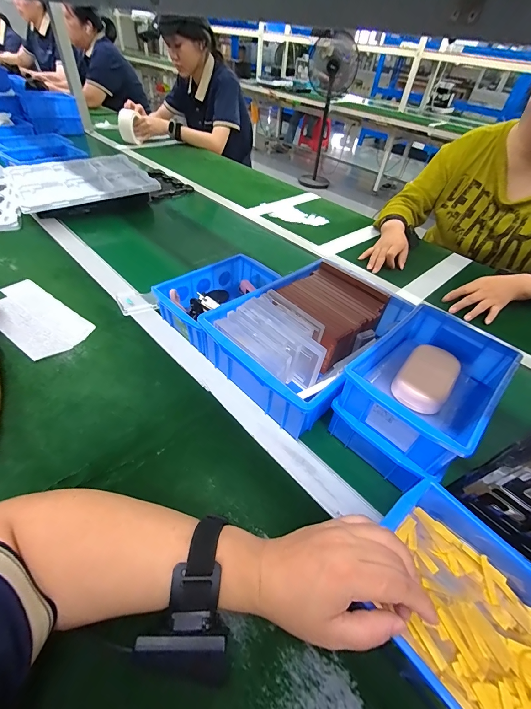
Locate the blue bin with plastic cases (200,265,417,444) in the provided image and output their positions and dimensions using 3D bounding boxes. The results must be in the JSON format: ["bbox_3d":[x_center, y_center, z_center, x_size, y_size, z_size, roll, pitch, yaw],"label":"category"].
[{"bbox_3d":[0.069,-0.029,0.466,0.276,0.080,0.198,-32,57,-32],"label":"blue bin with plastic cases"}]

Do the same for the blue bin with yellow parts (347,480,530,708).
[{"bbox_3d":[0.174,0.218,0.245,0.140,0.065,0.194,-30,56,-31],"label":"blue bin with yellow parts"}]

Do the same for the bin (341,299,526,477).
[{"bbox_3d":[0.191,0.027,0.358,0.125,0.055,0.189,38,53,26],"label":"bin"}]

